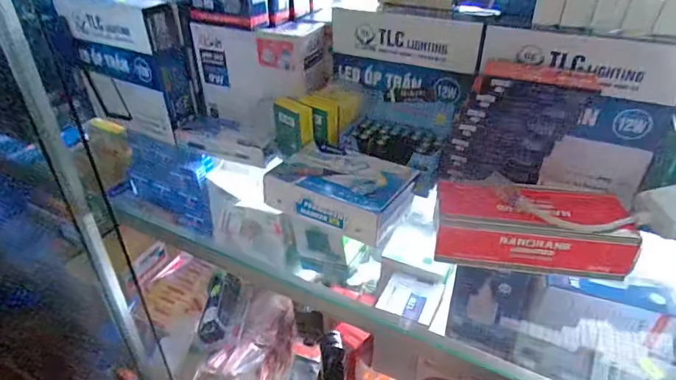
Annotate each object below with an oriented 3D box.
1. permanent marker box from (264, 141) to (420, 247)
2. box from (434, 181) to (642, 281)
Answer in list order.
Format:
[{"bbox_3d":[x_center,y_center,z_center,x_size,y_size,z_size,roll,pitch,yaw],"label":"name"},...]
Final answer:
[{"bbox_3d":[0.004,-0.001,0.483,0.144,0.036,0.100,20,39,27],"label":"permanent marker box"},{"bbox_3d":[0.180,0.036,0.407,0.170,0.060,0.064,9,35,13],"label":"box"}]

